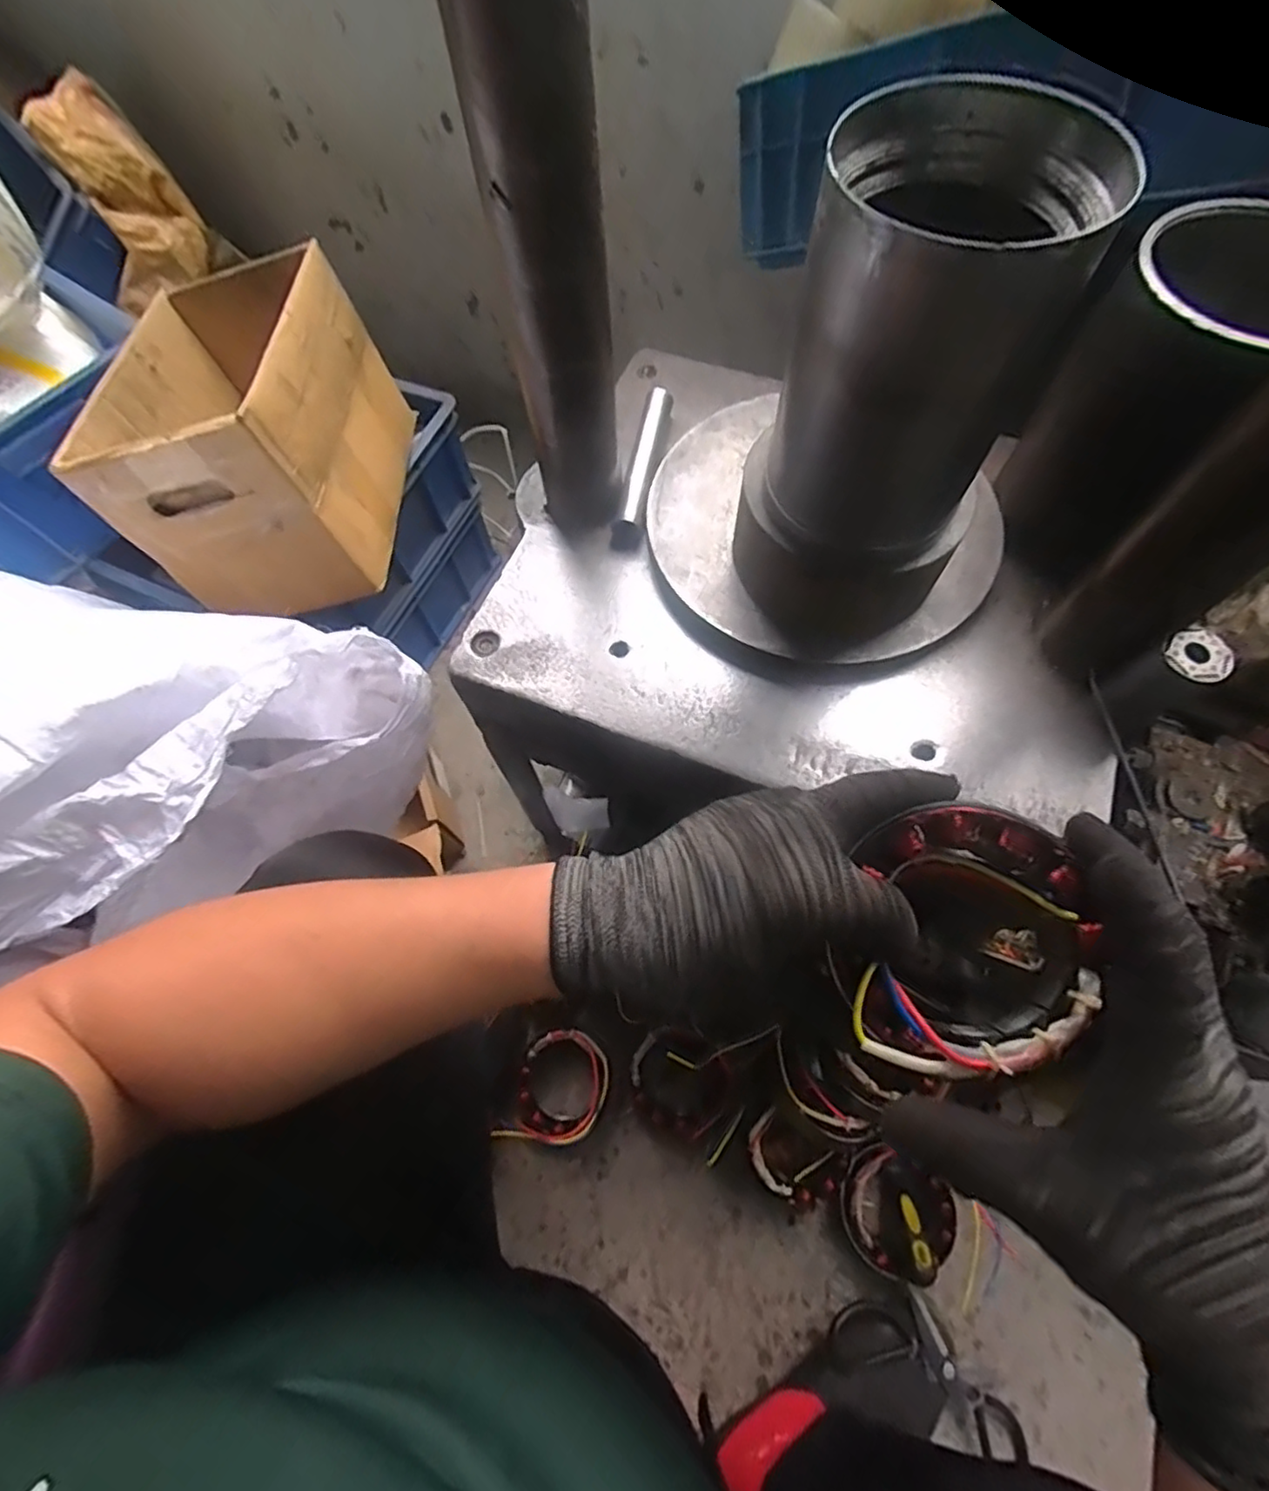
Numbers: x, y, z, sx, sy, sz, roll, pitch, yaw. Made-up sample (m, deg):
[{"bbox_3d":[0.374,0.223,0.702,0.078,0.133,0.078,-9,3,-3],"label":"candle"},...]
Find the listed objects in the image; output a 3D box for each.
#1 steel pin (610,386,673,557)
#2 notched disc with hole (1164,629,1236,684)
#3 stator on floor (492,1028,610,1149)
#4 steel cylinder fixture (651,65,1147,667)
[{"bbox_3d":[0.006,-0.232,0.536,0.025,0.024,0.161,9,67,6],"label":"steel pin"},{"bbox_3d":[0.334,-0.054,0.378,0.033,0.004,0.037,39,73,17],"label":"notched disc with hole"},{"bbox_3d":[-0.083,0.385,0.722,0.104,0.065,0.121,15,68,8],"label":"stator on floor"},{"bbox_3d":[0.140,-0.210,0.389,0.245,0.266,0.217,-1,66,1],"label":"steel cylinder fixture"}]

